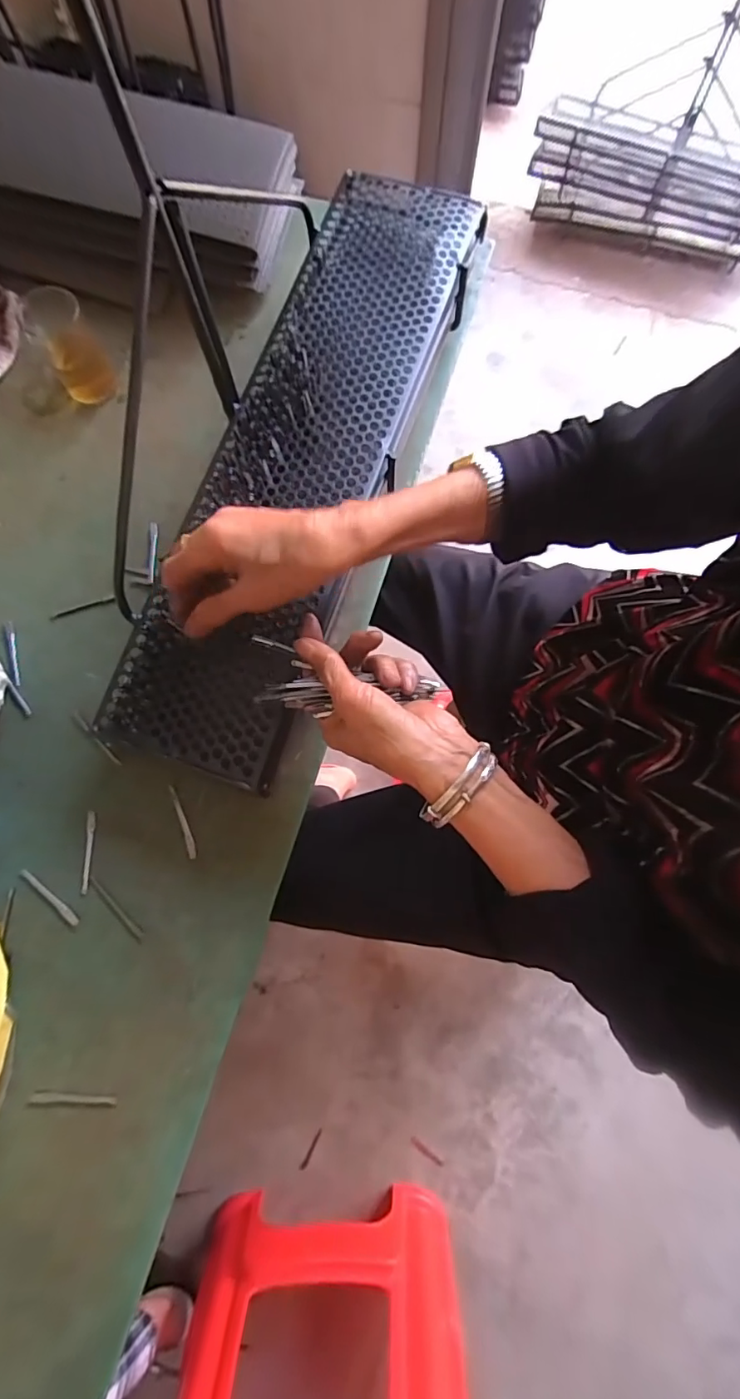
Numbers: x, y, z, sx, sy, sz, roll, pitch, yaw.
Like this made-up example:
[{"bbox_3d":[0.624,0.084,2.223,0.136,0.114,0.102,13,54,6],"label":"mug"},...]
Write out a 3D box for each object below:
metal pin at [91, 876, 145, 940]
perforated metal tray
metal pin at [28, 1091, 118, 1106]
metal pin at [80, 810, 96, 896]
[{"bbox_3d":[-0.212,0.174,0.428,0.066,0.005,0.006,41,79,9],"label":"metal pin"},{"bbox_3d":[-0.055,-0.211,0.435,0.139,0.028,0.567,19,81,4],"label":"perforated metal tray"},{"bbox_3d":[-0.230,0.309,0.394,0.067,0.004,0.007,3,75,0],"label":"metal pin"},{"bbox_3d":[-0.244,0.131,0.441,0.007,0.004,0.067,-2,75,-1],"label":"metal pin"}]

